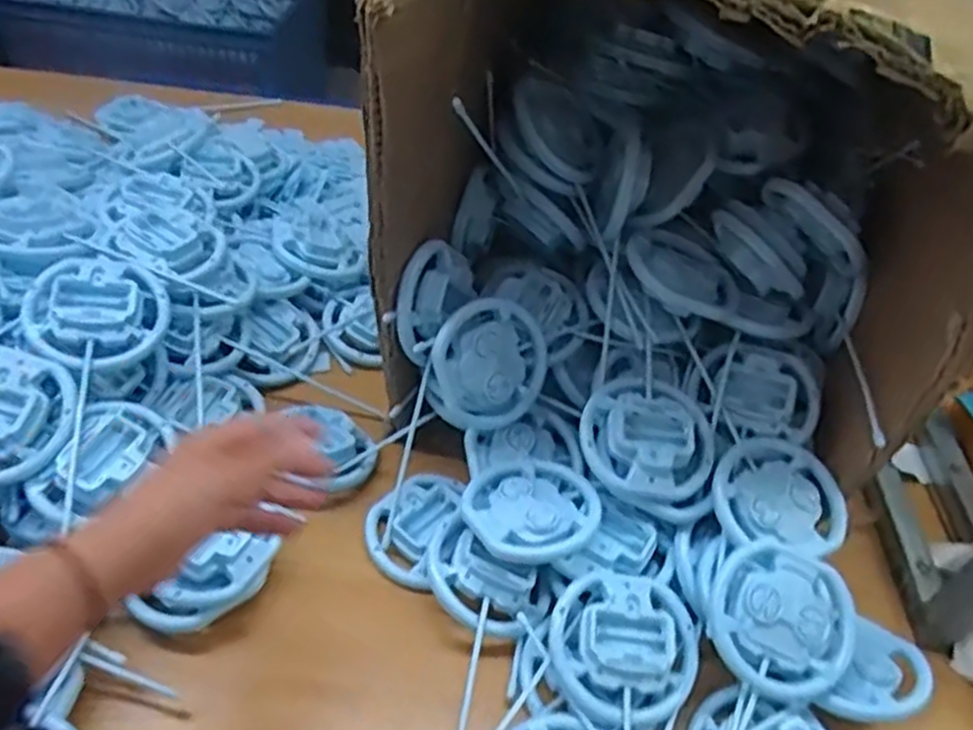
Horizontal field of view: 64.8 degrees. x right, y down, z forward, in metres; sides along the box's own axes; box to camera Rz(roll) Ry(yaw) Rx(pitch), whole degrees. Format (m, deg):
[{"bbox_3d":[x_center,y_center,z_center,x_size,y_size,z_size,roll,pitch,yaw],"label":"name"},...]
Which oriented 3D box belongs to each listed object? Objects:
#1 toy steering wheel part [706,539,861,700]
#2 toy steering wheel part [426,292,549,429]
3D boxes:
[{"bbox_3d":[0.200,0.171,0.521,0.094,0.014,0.095,1,74,-3],"label":"toy steering wheel part"},{"bbox_3d":[-0.001,-0.002,0.621,0.105,0.103,0.037,-38,27,-17],"label":"toy steering wheel part"}]

